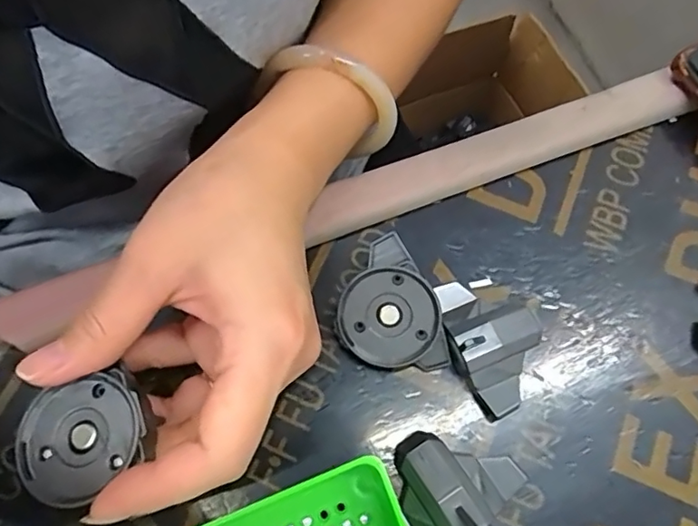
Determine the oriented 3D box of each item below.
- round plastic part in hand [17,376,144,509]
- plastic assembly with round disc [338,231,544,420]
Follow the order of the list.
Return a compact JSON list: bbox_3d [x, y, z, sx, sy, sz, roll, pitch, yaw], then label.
[{"bbox_3d":[-0.092,0.060,0.187,0.042,0.006,0.038,-16,69,-5],"label":"round plastic part in hand"},{"bbox_3d":[0.038,0.027,0.234,0.082,0.030,0.049,22,71,10],"label":"plastic assembly with round disc"}]

